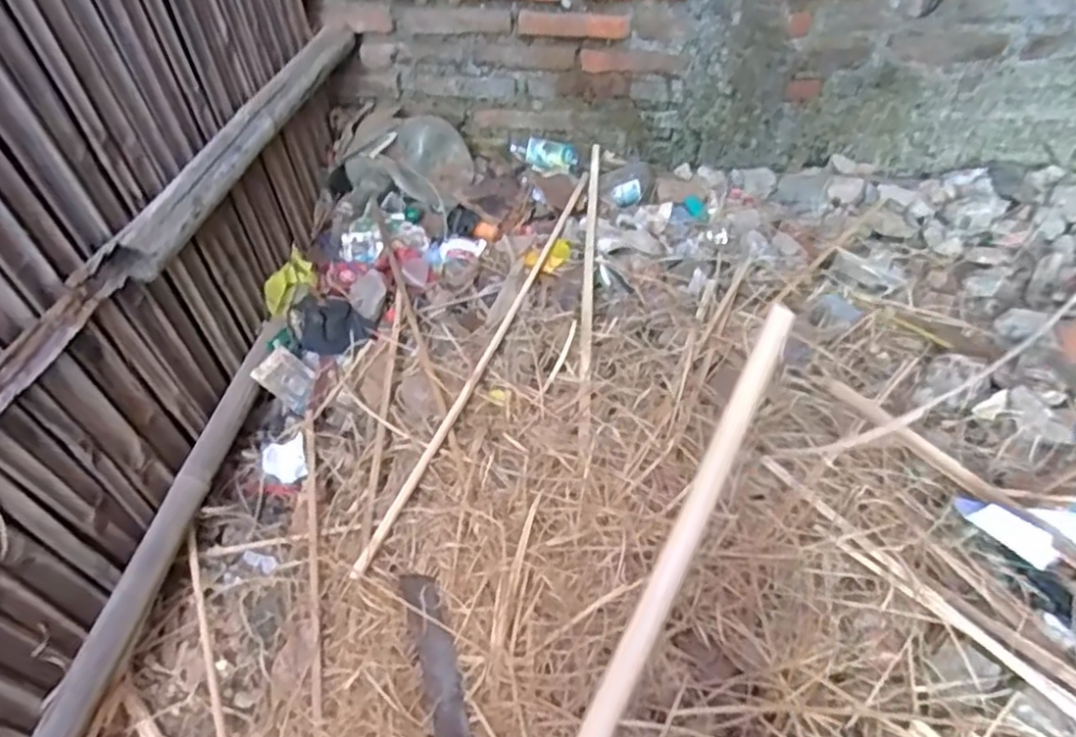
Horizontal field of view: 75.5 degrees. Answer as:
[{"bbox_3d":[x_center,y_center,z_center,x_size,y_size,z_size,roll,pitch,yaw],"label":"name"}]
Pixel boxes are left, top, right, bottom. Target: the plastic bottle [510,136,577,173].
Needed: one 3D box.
[{"bbox_3d":[0.014,-0.451,1.451,0.138,0.041,0.066,13,49,13],"label":"plastic bottle"}]

